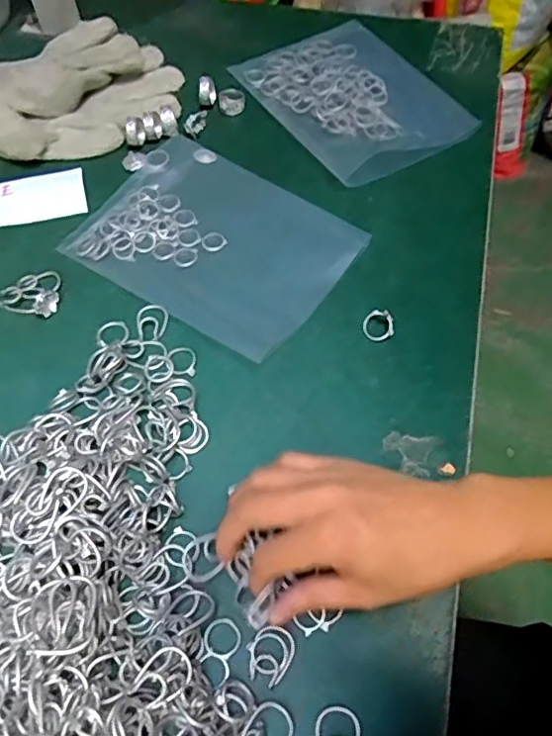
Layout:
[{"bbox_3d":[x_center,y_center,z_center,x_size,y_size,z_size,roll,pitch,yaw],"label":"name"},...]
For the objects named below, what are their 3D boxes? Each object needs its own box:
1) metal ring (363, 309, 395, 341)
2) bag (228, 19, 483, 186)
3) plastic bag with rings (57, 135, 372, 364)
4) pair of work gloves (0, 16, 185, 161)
[{"bbox_3d":[0.072,-0.031,0.399,0.021,0.007,0.023,0,61,0],"label":"metal ring"},{"bbox_3d":[0.072,-0.248,0.510,0.143,0.028,0.206,-27,64,-14],"label":"bag"},{"bbox_3d":[-0.046,-0.102,0.442,0.197,0.014,0.147,31,66,16],"label":"plastic bag with rings"},{"bbox_3d":[-0.196,-0.257,0.522,0.207,0.023,0.173,-36,67,-18],"label":"pair of work gloves"}]

